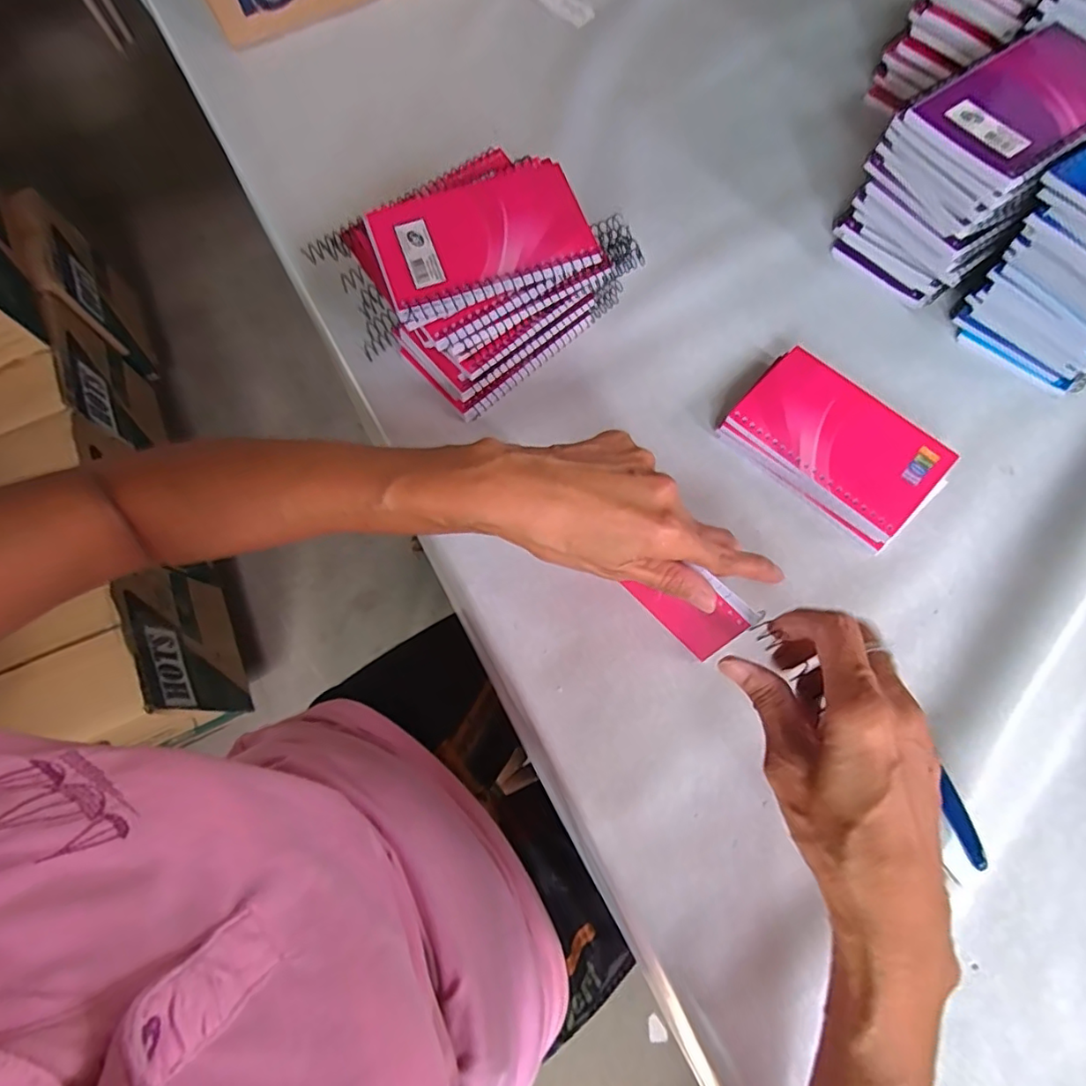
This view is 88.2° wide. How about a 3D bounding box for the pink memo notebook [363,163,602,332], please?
[{"bbox_3d":[-0.038,-0.189,0.348,0.128,0.010,0.086,-20,72,-3],"label":"pink memo notebook"}]

